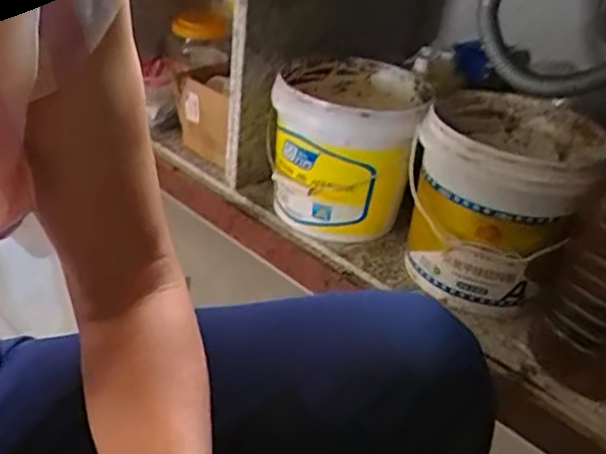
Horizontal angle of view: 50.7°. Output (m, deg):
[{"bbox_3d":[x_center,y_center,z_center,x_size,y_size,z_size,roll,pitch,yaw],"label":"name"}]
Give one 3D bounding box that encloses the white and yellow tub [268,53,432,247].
[{"bbox_3d":[0.075,-0.150,1.124,0.236,0.242,0.286,14,32,9],"label":"white and yellow tub"}]

